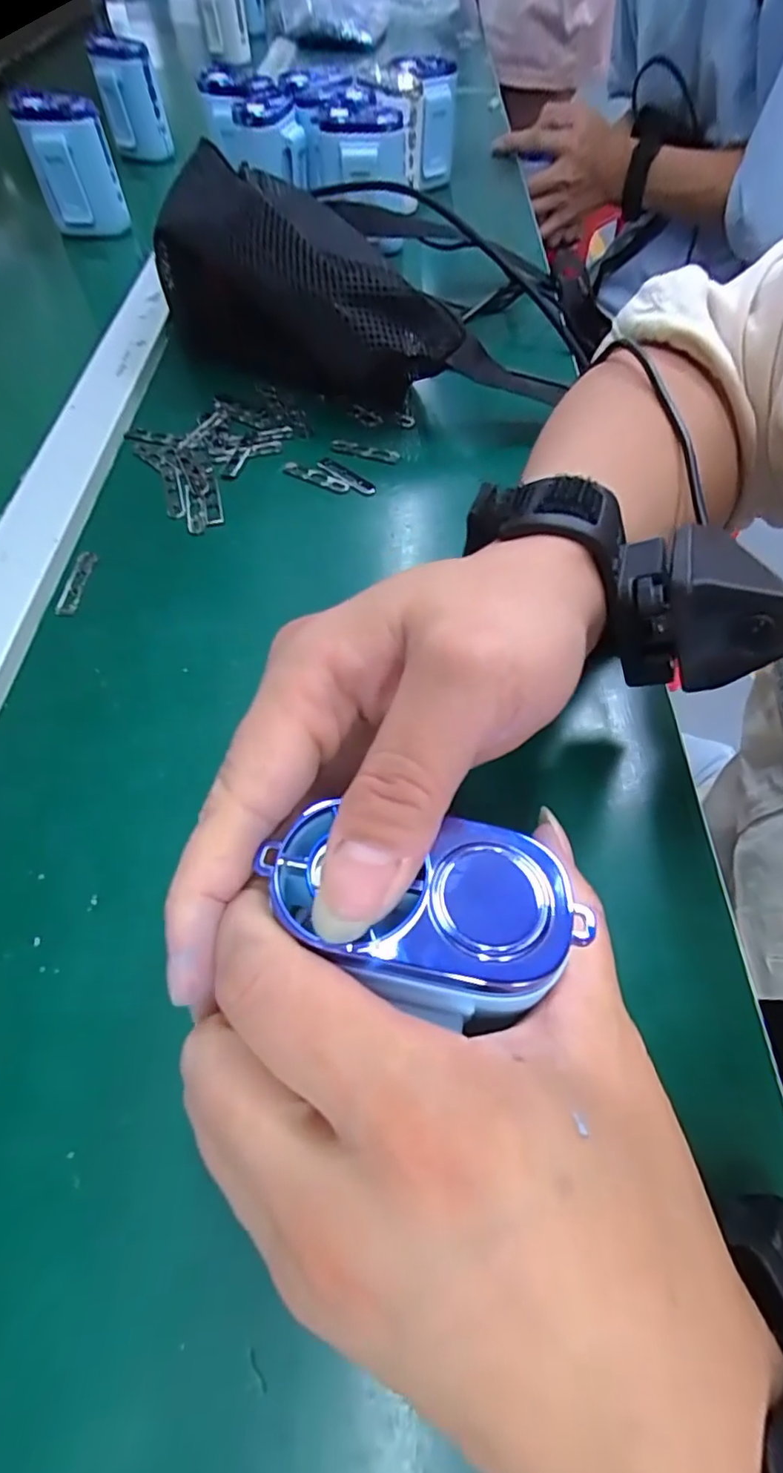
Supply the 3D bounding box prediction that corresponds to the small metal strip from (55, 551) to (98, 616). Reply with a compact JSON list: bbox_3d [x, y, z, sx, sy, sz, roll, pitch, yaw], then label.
[{"bbox_3d":[-0.161,-0.079,0.288,0.010,0.004,0.044,1,59,1],"label":"small metal strip"}]

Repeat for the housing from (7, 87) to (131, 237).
[{"bbox_3d":[-0.279,-0.498,0.495,0.065,0.085,0.045,-21,61,-12],"label":"housing"}]

